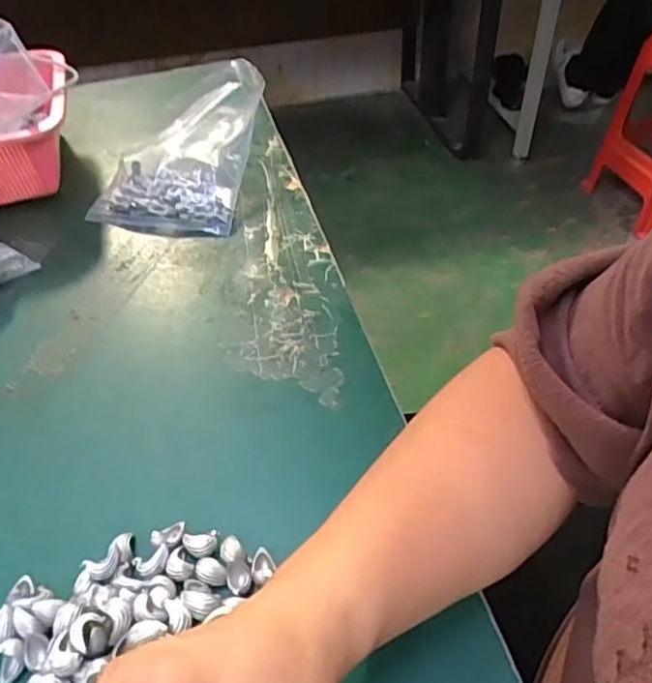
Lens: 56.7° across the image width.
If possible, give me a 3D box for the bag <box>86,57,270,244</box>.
[{"bbox_3d":[-0.144,-0.192,0.591,0.138,0.087,0.182,4,44,8],"label":"bag"}]

